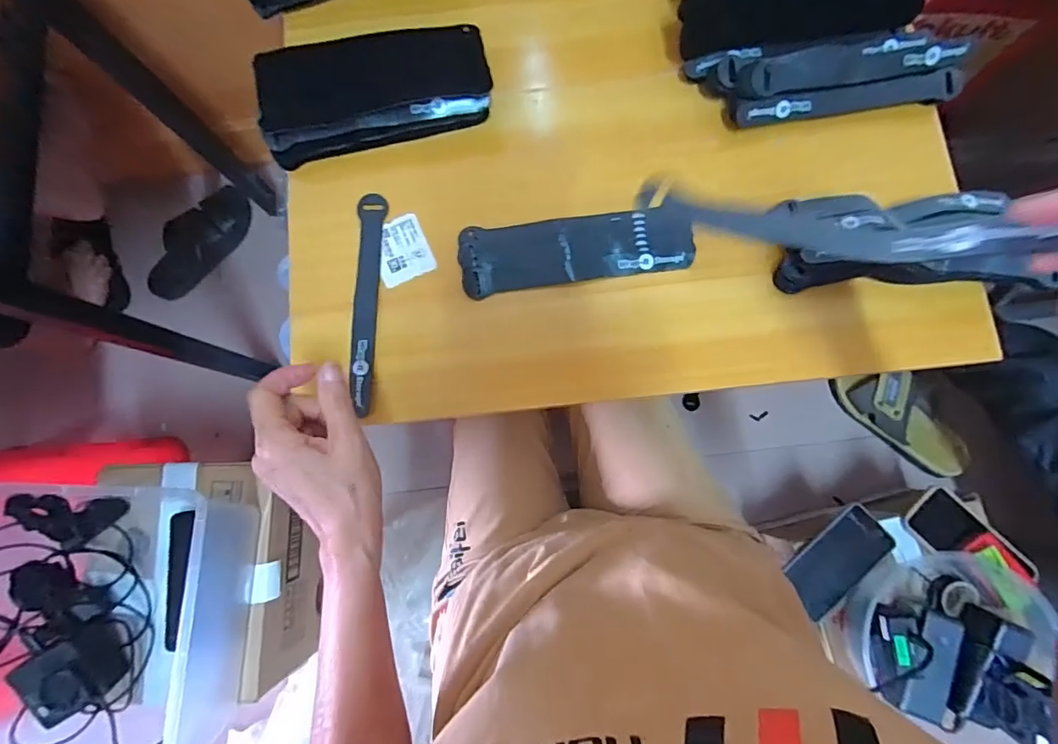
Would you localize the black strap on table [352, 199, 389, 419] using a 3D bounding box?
[{"bbox_3d":[-0.141,-0.065,0.432,0.021,0.005,0.194,2,77,-11],"label":"black strap on table"}]

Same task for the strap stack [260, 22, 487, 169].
[{"bbox_3d":[-0.137,-0.251,0.451,0.204,0.049,0.092,-14,81,0],"label":"strap stack"}]

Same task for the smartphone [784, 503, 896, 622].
[{"bbox_3d":[0.430,0.262,0.686,0.157,0.013,0.079,-43,82,-4],"label":"smartphone"}]

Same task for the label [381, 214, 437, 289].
[{"bbox_3d":[-0.114,-0.109,0.444,0.048,0.004,0.060,-23,78,-3],"label":"label"}]

